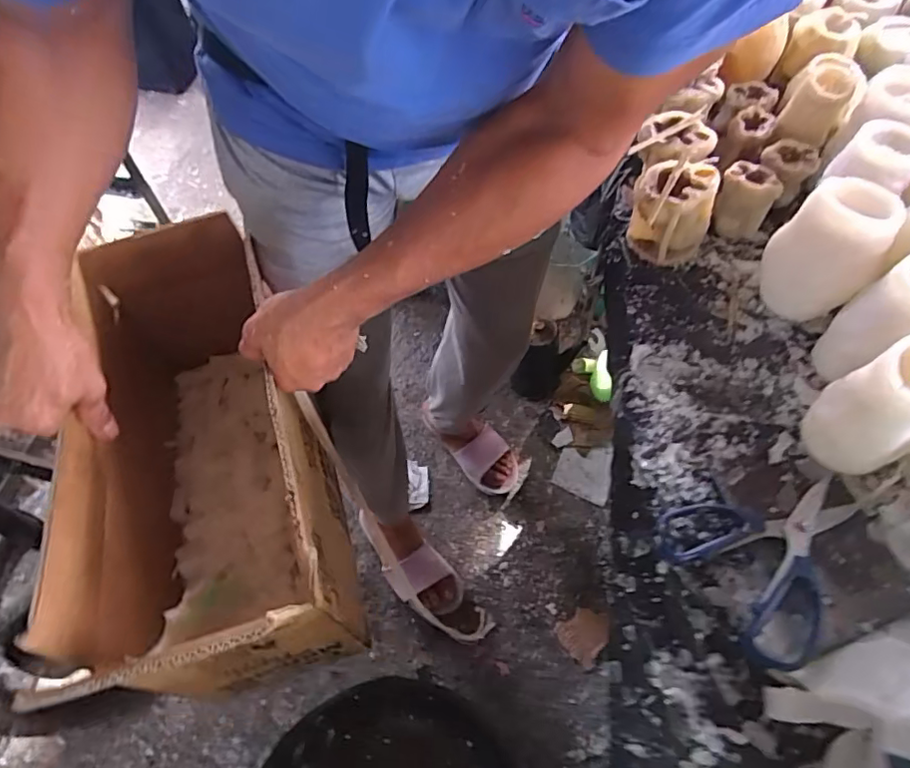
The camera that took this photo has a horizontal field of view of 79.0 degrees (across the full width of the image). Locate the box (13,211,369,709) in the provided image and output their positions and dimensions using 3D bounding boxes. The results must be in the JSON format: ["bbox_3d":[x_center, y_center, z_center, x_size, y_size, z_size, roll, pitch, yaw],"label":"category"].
[{"bbox_3d":[-0.263,0.066,0.572,0.195,0.254,0.458,-19,59,-9],"label":"box"}]

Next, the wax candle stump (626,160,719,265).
[{"bbox_3d":[0.206,-0.159,0.532,0.076,0.085,0.062,16,61,12],"label":"wax candle stump"}]

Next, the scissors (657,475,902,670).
[{"bbox_3d":[0.233,0.100,0.410,0.116,0.018,0.176,37,67,22],"label":"scissors"}]

